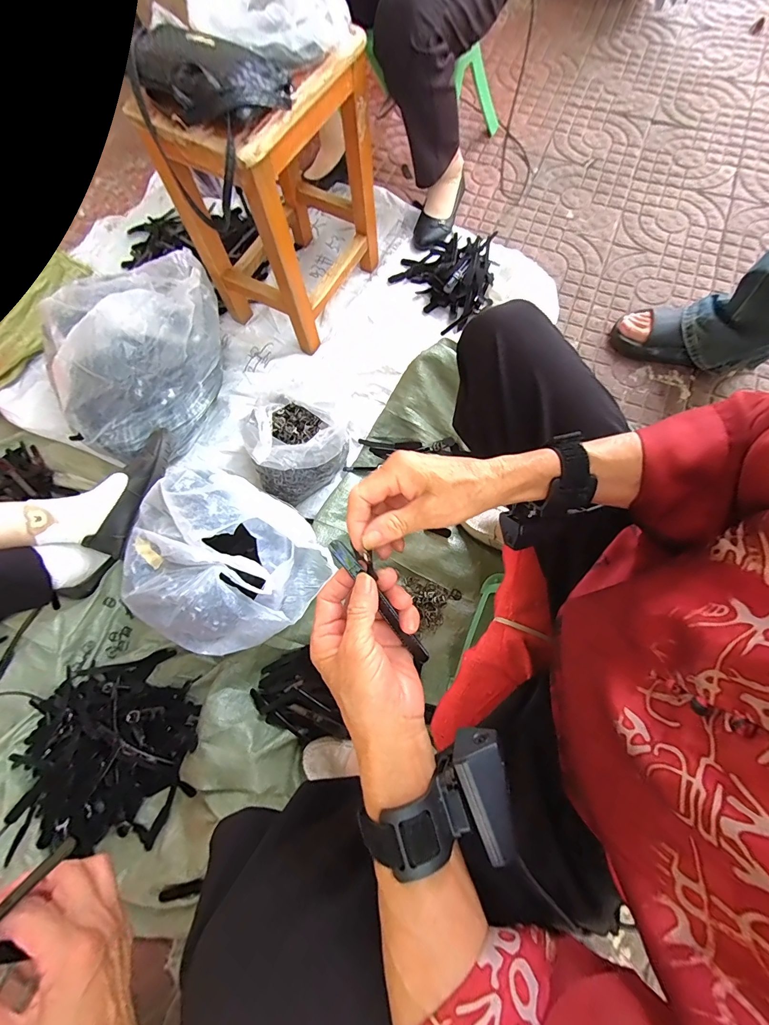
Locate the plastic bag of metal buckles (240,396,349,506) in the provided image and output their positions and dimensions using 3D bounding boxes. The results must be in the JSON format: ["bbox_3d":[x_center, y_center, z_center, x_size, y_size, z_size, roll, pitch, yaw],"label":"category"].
[{"bbox_3d":[-0.167,-0.136,0.705,0.174,0.150,0.194,-16,72,-1],"label":"plastic bag of metal buckles"}]

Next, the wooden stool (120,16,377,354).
[{"bbox_3d":[-0.195,-0.596,0.733,0.252,0.382,0.331,28,76,12],"label":"wooden stool"}]

